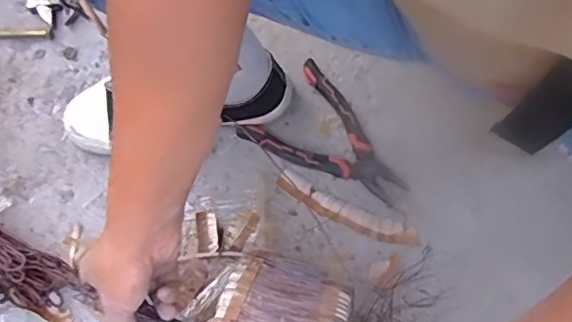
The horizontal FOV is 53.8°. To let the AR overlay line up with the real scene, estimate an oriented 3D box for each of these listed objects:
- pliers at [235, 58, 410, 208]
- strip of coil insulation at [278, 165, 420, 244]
[{"bbox_3d":[0.048,-0.016,0.620,0.119,0.015,0.178,-42,73,-13],"label":"pliers"},{"bbox_3d":[0.063,0.054,0.601,0.159,0.009,0.028,25,72,11],"label":"strip of coil insulation"}]

